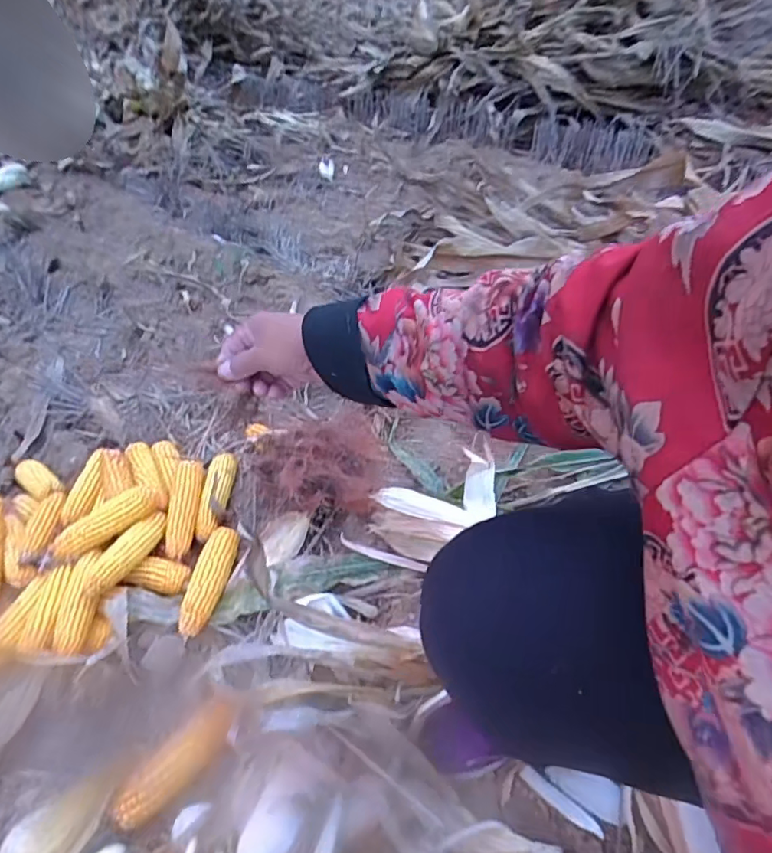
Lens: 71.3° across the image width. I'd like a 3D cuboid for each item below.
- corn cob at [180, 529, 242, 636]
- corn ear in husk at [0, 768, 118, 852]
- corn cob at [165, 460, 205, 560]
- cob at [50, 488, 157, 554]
[{"bbox_3d":[-0.286,0.244,0.875,0.052,0.042,0.189,5,43,7],"label":"corn cob"},{"bbox_3d":[-0.383,0.468,0.599,0.053,0.063,0.185,33,69,32],"label":"corn ear in husk"},{"bbox_3d":[-0.365,0.140,0.978,0.055,0.046,0.202,-2,56,0],"label":"corn cob"},{"bbox_3d":[-0.470,0.159,0.904,0.174,0.048,0.042,-31,50,-28],"label":"cob"}]

